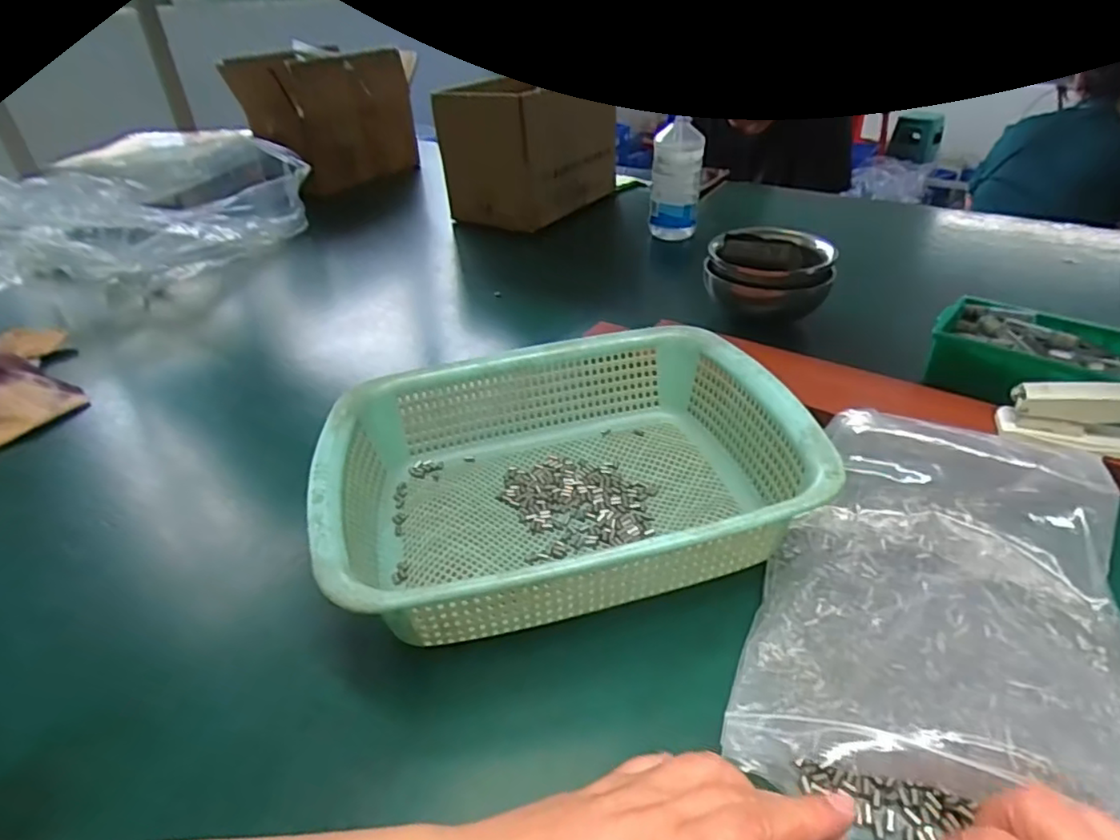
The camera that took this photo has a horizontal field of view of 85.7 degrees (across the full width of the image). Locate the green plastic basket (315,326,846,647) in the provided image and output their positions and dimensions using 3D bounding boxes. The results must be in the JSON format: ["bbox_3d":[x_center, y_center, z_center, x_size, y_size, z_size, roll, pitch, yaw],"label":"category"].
[{"bbox_3d":[0.002,0.037,0.402,0.290,0.080,0.215,-10,36,-9],"label":"green plastic basket"}]

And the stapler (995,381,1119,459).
[{"bbox_3d":[0.385,-0.004,0.417,0.121,0.055,0.027,12,38,20],"label":"stapler"}]

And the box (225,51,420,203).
[{"bbox_3d":[-0.443,-0.564,1.156,0.152,0.220,0.290,13,38,22],"label":"box"}]

